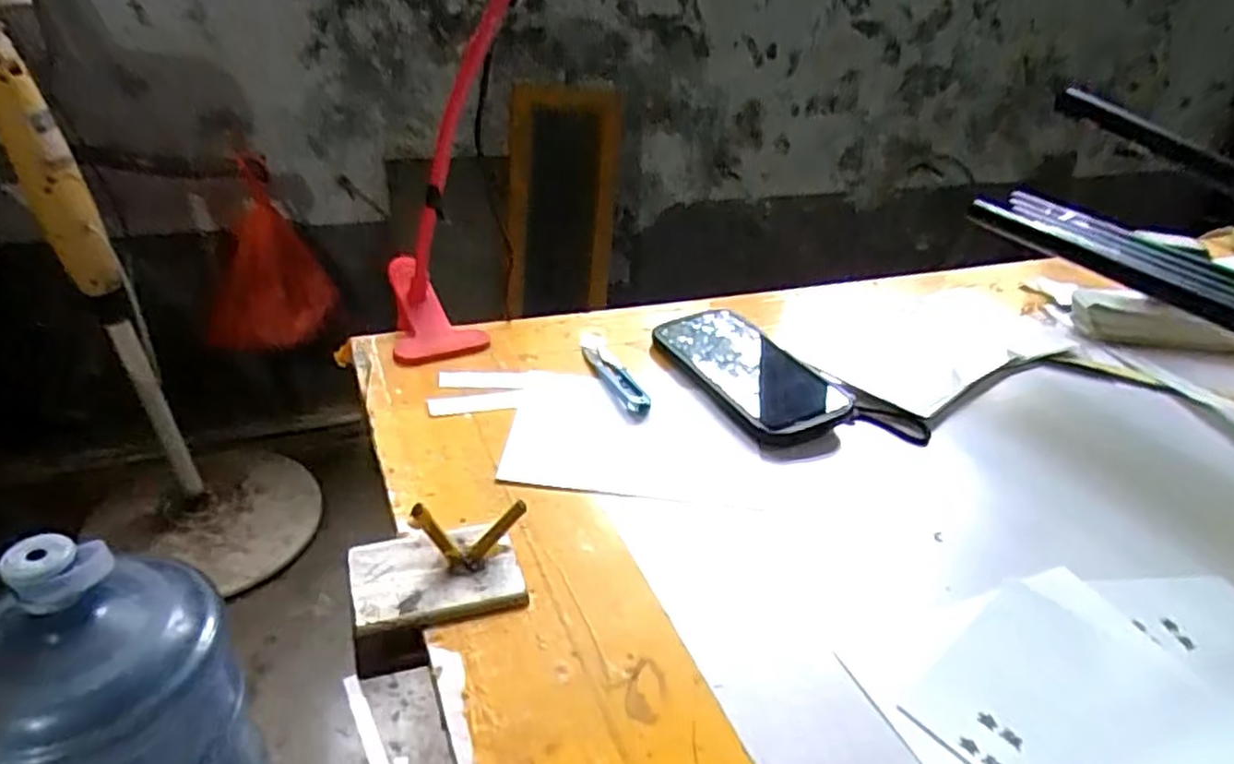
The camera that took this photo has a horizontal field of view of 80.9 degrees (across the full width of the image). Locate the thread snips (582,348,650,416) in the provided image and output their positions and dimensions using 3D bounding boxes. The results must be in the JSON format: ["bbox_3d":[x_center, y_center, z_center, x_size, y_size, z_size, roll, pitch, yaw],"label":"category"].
[{"bbox_3d":[-0.001,-0.006,0.539,0.020,0.011,0.099,-8,34,-20],"label":"thread snips"}]

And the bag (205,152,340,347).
[{"bbox_3d":[-0.702,-0.231,1.429,0.248,0.371,0.099,-9,34,-22],"label":"bag"}]

